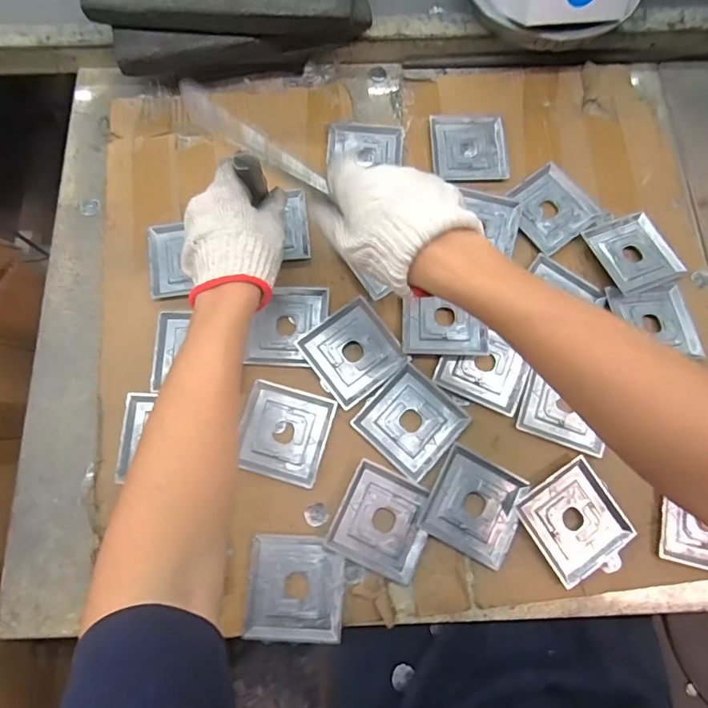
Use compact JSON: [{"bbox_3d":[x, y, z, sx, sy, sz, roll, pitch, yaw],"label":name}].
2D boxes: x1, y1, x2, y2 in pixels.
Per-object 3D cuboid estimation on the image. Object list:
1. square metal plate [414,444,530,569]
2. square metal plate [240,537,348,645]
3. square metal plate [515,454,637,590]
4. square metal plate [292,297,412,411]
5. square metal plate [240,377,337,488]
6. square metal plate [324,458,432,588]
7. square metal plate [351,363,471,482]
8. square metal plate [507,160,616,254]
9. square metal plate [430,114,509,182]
[{"bbox_3d":[0.118,0.148,0.440,0.085,0.007,0.089,27,77,7],"label":"square metal plate"},{"bbox_3d":[-0.055,0.223,0.427,0.088,0.013,0.090,2,75,1],"label":"square metal plate"},{"bbox_3d":[0.217,0.164,0.435,0.088,0.013,0.099,-30,77,-7],"label":"square metal plate"},{"bbox_3d":[-0.001,-0.002,0.477,0.089,0.014,0.090,-35,78,-8],"label":"square metal plate"},{"bbox_3d":[-0.072,0.081,0.463,0.085,0.010,0.091,16,76,5],"label":"square metal plate"},{"bbox_3d":[0.029,0.161,0.435,0.086,0.013,0.089,24,76,7],"label":"square metal plate"},{"bbox_3d":[0.060,0.068,0.463,0.089,0.009,0.088,41,79,10],"label":"square metal plate"},{"bbox_3d":[0.232,-0.173,0.528,0.096,0.009,0.095,-30,77,-7],"label":"square metal plate"},{"bbox_3d":[0.140,-0.254,0.550,0.088,0.004,0.091,-1,75,0],"label":"square metal plate"}]

